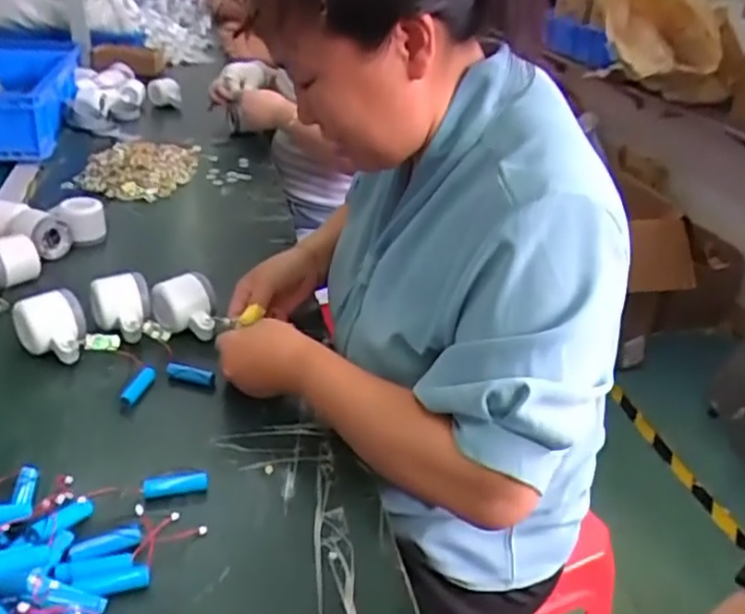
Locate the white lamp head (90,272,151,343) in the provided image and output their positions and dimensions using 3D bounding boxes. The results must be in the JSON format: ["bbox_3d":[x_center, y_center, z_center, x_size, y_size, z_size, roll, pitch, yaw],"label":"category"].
[{"bbox_3d":[-0.273,0.004,0.757,0.064,0.058,0.065,-8,31,-20],"label":"white lamp head"}]

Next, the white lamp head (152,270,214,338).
[{"bbox_3d":[-0.204,0.000,0.760,0.068,0.057,0.055,-5,30,-16],"label":"white lamp head"}]

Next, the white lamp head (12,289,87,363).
[{"bbox_3d":[-0.325,0.023,0.710,0.064,0.059,0.056,-11,32,-24],"label":"white lamp head"}]

